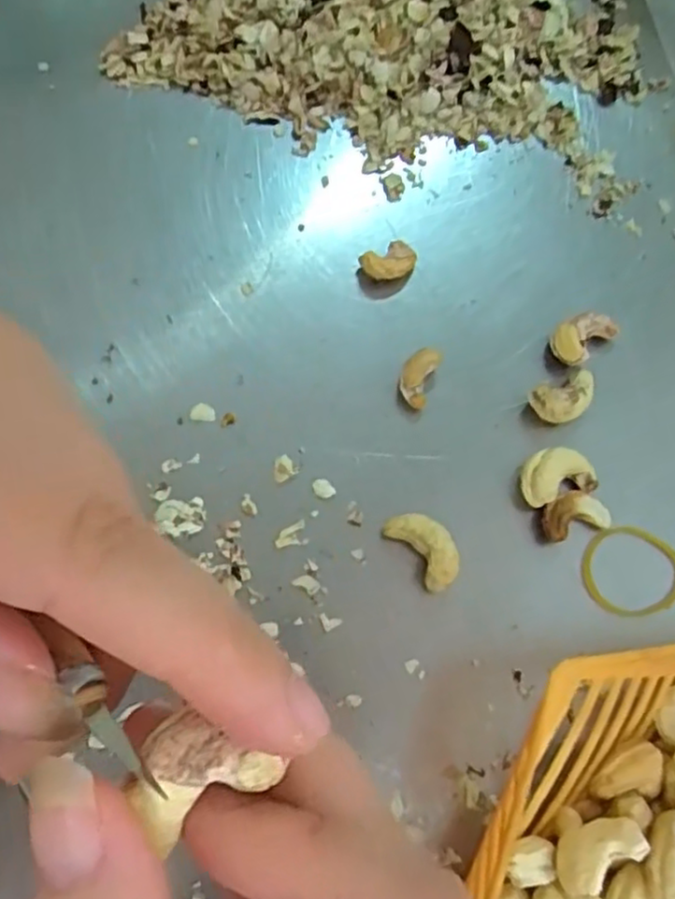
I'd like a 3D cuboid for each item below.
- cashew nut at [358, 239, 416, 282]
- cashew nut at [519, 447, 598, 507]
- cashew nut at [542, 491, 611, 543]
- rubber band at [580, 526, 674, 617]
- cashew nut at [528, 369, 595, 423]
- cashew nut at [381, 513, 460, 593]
[{"bbox_3d":[0.019,-0.070,0.254,0.020,0.007,0.014,-29,78,-11],"label":"cashew nut"},{"bbox_3d":[0.075,0.009,0.232,0.027,0.010,0.017,-18,76,-8],"label":"cashew nut"},{"bbox_3d":[0.080,0.022,0.231,0.024,0.007,0.014,-17,75,-8],"label":"cashew nut"},{"bbox_3d":[0.100,0.041,0.228,0.034,0.004,0.030,-15,75,-8],"label":"rubber band"},{"bbox_3d":[0.080,-0.017,0.239,0.027,0.014,0.014,-25,77,-10],"label":"cashew nut"},{"bbox_3d":[0.029,0.032,0.221,0.015,0.012,0.027,-35,79,-12],"label":"cashew nut"}]

